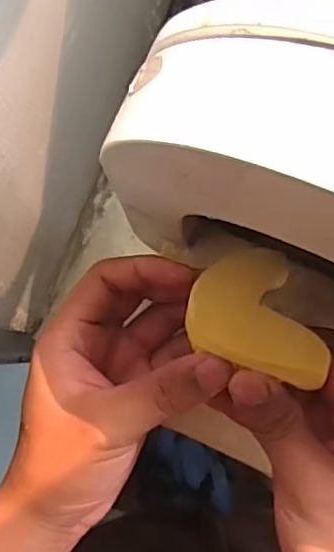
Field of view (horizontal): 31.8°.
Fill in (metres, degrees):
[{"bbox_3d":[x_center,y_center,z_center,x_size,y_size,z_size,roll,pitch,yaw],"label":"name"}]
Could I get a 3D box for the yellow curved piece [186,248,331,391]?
[{"bbox_3d":[0.036,0.019,0.260,0.049,0.015,0.066,-7,54,-8],"label":"yellow curved piece"}]

